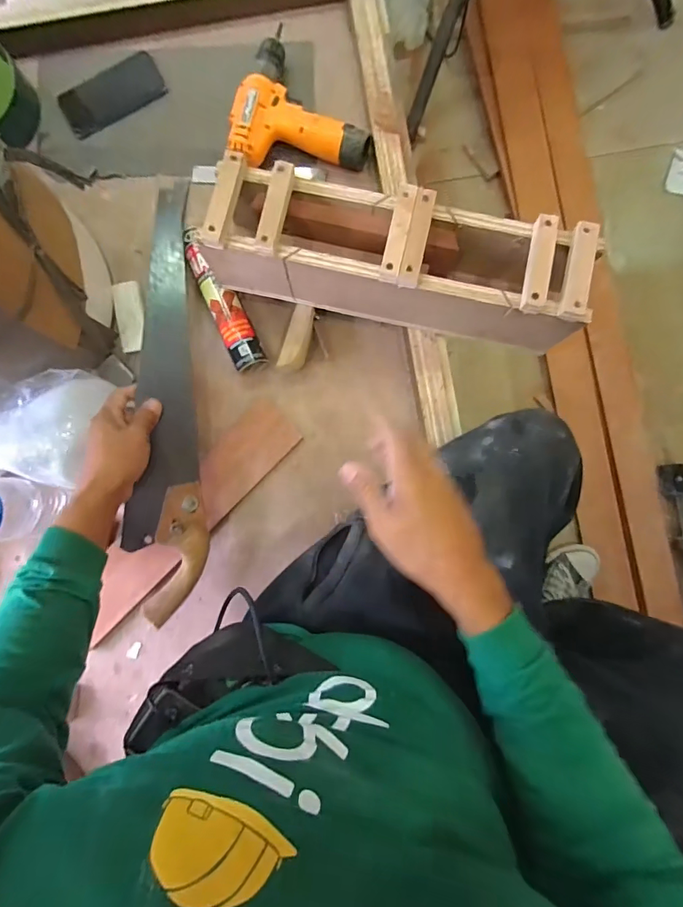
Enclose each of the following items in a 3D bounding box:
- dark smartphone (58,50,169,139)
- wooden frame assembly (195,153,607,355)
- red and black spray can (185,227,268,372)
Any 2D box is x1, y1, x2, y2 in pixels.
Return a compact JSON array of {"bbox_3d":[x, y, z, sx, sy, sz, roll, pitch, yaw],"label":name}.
[{"bbox_3d":[-0.340,-0.534,0.650,0.155,0.009,0.055,-29,120,0],"label":"dark smartphone"},{"bbox_3d":[0.063,-0.232,0.531,0.429,0.132,0.112,13,87,2],"label":"wooden frame assembly"},{"bbox_3d":[-0.161,-0.204,0.618,0.046,0.059,0.184,-26,86,0],"label":"red and black spray can"}]

